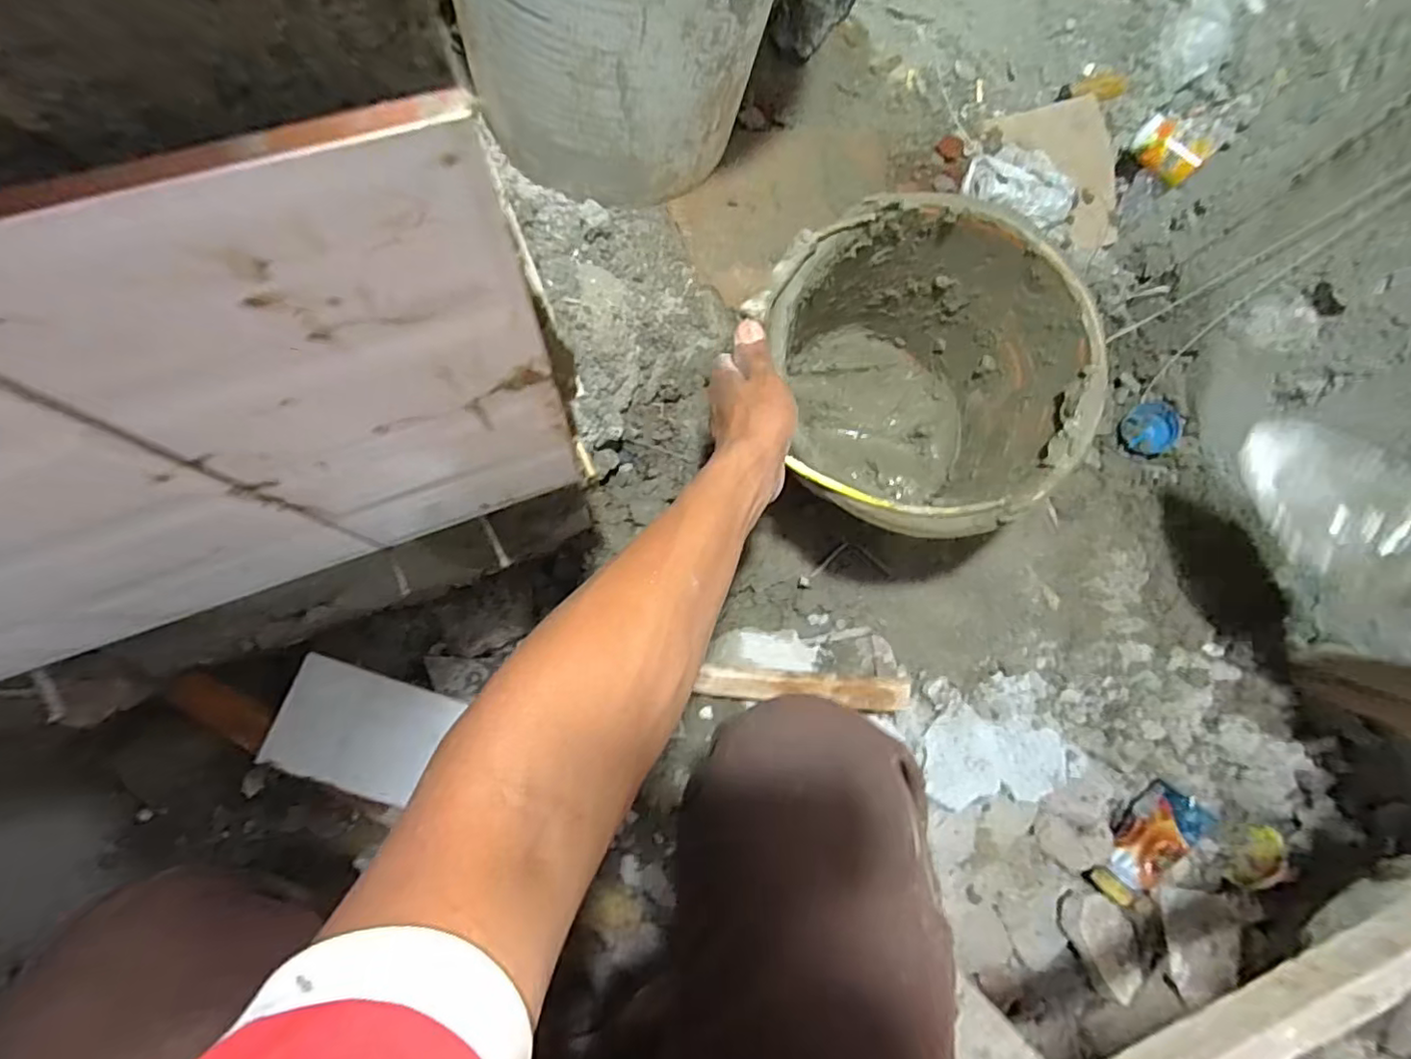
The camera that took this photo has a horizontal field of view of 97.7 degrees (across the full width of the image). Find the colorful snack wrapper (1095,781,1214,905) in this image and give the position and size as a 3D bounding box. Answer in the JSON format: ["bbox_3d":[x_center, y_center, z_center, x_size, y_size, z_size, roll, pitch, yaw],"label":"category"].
[{"bbox_3d":[0.460,0.329,0.645,0.041,0.061,0.131,33,97,-1],"label":"colorful snack wrapper"}]

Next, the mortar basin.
[{"bbox_3d":[0.181,-0.123,0.570,0.269,0.184,0.259,1,83,-6],"label":"mortar basin"}]

